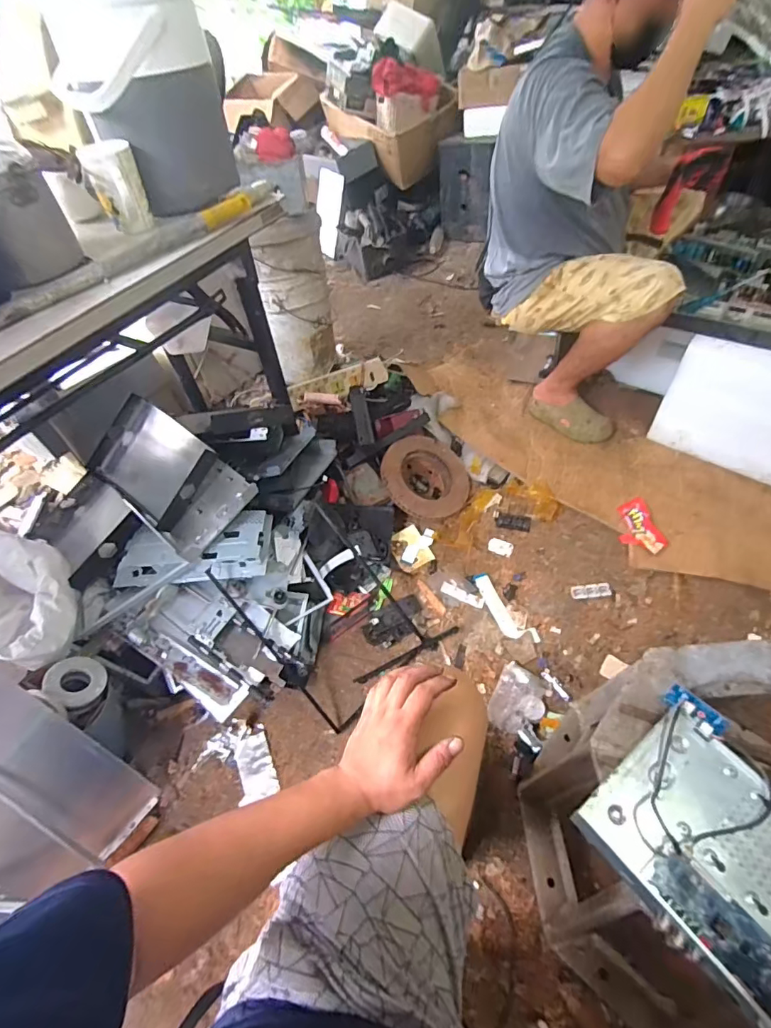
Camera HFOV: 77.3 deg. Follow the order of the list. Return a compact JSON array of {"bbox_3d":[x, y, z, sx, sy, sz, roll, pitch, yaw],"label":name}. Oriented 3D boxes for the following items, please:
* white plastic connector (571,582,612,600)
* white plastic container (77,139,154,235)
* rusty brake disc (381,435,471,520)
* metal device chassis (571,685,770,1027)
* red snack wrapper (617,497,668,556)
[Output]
[{"bbox_3d":[0.480,0.179,1.124,0.089,0.009,0.035,-7,49,1],"label":"white plastic connector"},{"bbox_3d":[-0.455,-0.556,0.821,0.068,0.126,0.072,10,48,14],"label":"white plastic container"},{"bbox_3d":[0.101,-0.090,1.296,0.238,0.063,0.221,8,62,-15],"label":"rusty brake disc"},{"bbox_3d":[0.368,0.359,0.504,0.219,0.042,0.255,-33,54,-20],"label":"metal device chassis"},{"bbox_3d":[0.618,0.031,1.176,0.088,0.042,0.158,-7,49,0],"label":"red snack wrapper"}]

